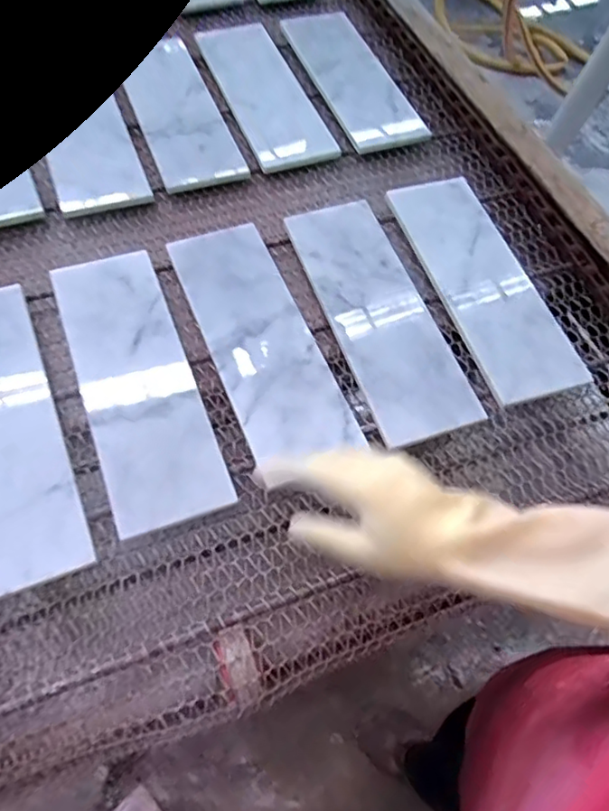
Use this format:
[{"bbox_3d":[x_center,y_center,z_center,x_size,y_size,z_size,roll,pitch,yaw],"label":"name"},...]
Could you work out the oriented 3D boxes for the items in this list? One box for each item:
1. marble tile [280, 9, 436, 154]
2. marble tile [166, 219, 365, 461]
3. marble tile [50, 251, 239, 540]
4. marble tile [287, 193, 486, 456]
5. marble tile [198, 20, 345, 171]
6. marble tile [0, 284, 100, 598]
[{"bbox_3d":[0.073,-0.503,0.935,0.122,0.012,0.354,-13,59,-15],"label":"marble tile"},{"bbox_3d":[-0.047,-0.076,0.640,0.106,0.017,0.302,-20,62,-13],"label":"marble tile"},{"bbox_3d":[-0.165,-0.030,0.603,0.104,0.013,0.311,-18,60,-12],"label":"marble tile"},{"bbox_3d":[0.081,-0.104,0.670,0.106,0.022,0.315,-16,60,-11],"label":"marble tile"},{"bbox_3d":[-0.059,-0.459,0.891,0.114,0.016,0.342,-17,60,-11],"label":"marble tile"},{"bbox_3d":[-0.286,0.017,0.570,0.107,0.015,0.316,-21,61,-14],"label":"marble tile"}]

